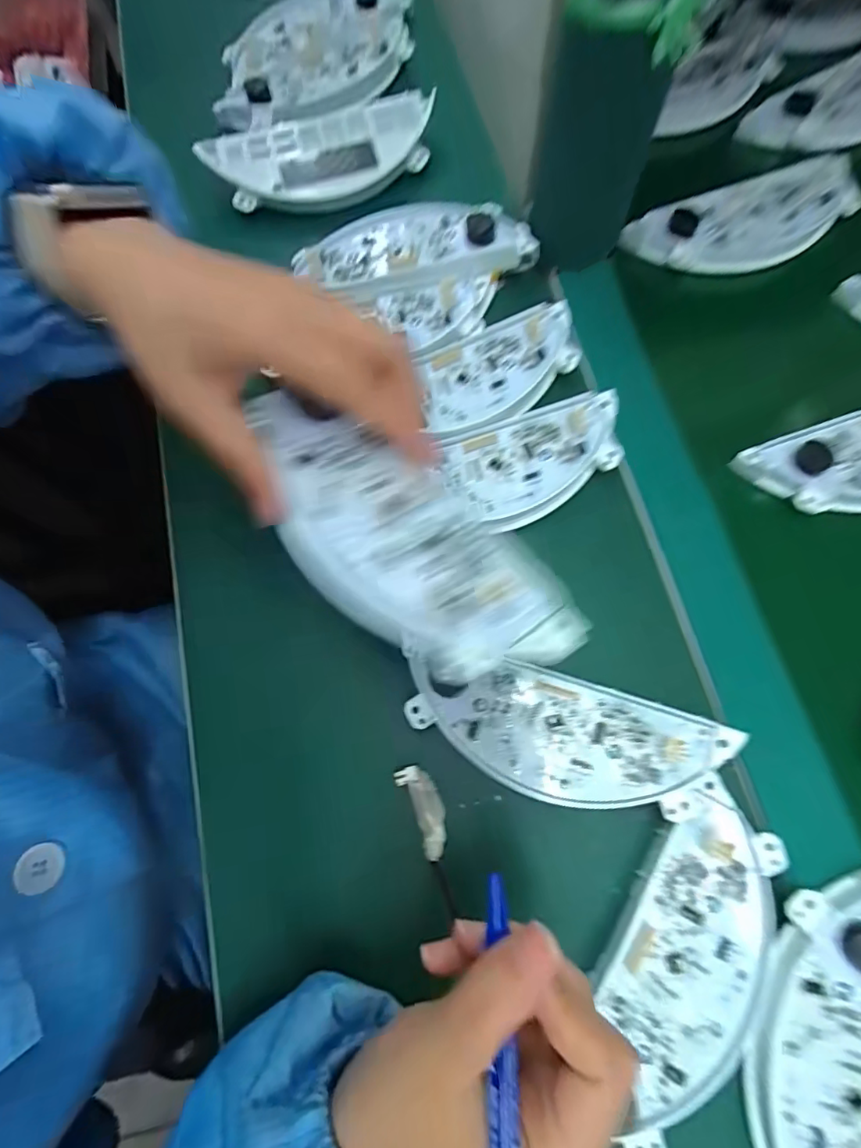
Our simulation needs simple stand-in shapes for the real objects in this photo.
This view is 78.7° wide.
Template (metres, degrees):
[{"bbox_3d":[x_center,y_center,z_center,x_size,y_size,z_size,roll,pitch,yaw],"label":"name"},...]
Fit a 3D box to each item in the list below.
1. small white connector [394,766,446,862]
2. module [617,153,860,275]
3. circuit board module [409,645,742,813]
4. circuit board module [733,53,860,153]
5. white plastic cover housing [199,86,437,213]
[{"bbox_3d":[-0.002,0.125,0.280,0.018,0.006,0.046,-26,76,-3],"label":"small white connector"},{"bbox_3d":[0.242,-0.269,0.397,0.179,0.012,0.067,-19,76,-1],"label":"module"},{"bbox_3d":[0.066,0.086,0.278,0.167,0.020,0.062,18,78,8],"label":"circuit board module"},{"bbox_3d":[0.353,-0.401,0.443,0.186,0.020,0.069,-35,77,-5],"label":"circuit board module"},{"bbox_3d":[-0.077,-0.327,0.409,0.174,0.026,0.079,-29,76,-4],"label":"white plastic cover housing"}]

